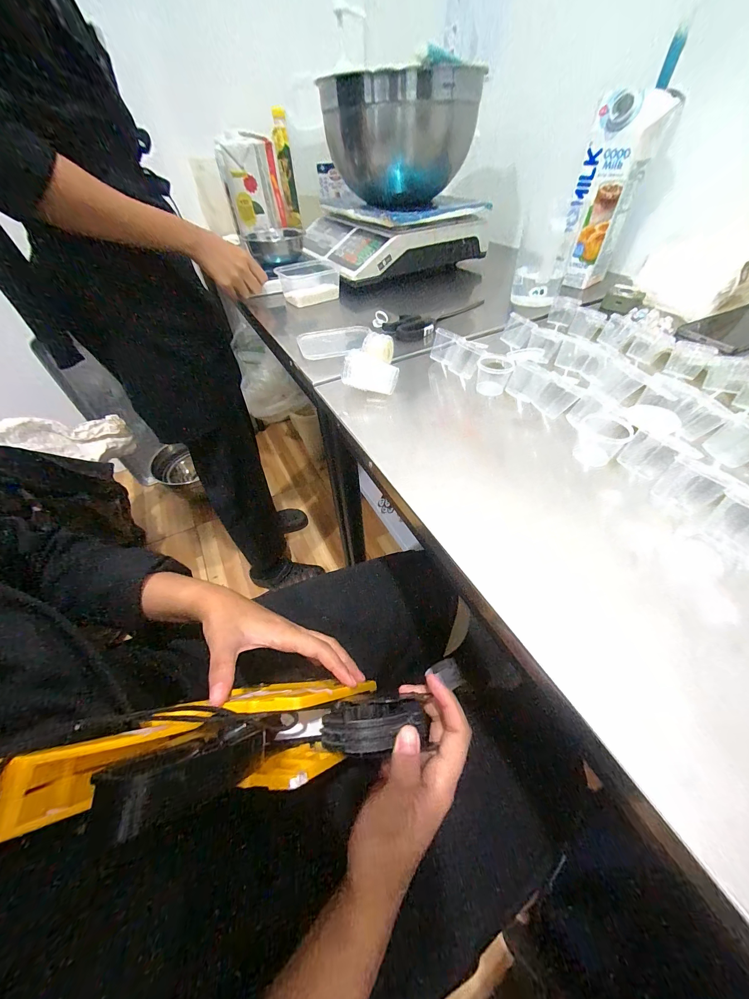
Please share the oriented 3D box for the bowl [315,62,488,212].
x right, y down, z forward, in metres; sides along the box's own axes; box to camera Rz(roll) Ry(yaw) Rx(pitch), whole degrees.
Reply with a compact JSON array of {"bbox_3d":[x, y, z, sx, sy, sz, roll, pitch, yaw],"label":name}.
[{"bbox_3d":[0.043,-0.693,0.640,0.274,0.171,0.243,-3,49,0],"label":"bowl"}]

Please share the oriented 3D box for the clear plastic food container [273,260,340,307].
[{"bbox_3d":[-0.119,-0.393,0.593,0.100,0.051,0.082,-14,49,-9],"label":"clear plastic food container"}]

